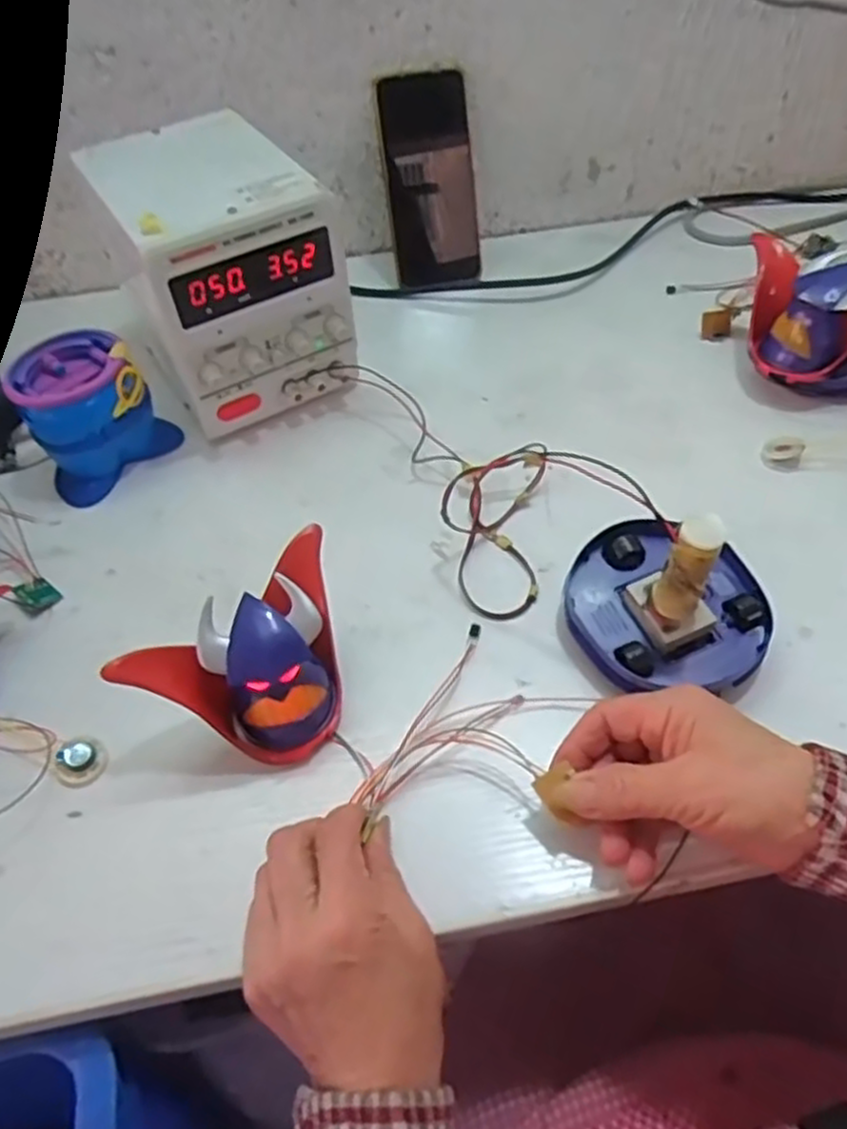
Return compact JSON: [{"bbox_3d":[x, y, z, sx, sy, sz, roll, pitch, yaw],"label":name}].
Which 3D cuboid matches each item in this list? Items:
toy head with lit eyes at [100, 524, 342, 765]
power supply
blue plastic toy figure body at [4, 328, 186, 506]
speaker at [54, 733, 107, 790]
[{"bbox_3d":[-0.084,0.059,0.391,0.113,0.073,0.059,-30,56,-19],"label":"toy head with lit eyes"},{"bbox_3d":[-0.143,-0.206,0.556,0.128,0.155,0.163,-26,55,-16],"label":"power supply"},{"bbox_3d":[-0.233,-0.107,0.532,0.087,0.078,0.071,-38,59,-24],"label":"blue plastic toy figure body"},{"bbox_3d":[-0.183,0.103,0.404,0.026,0.012,0.026,-2,52,2],"label":"speaker"}]

